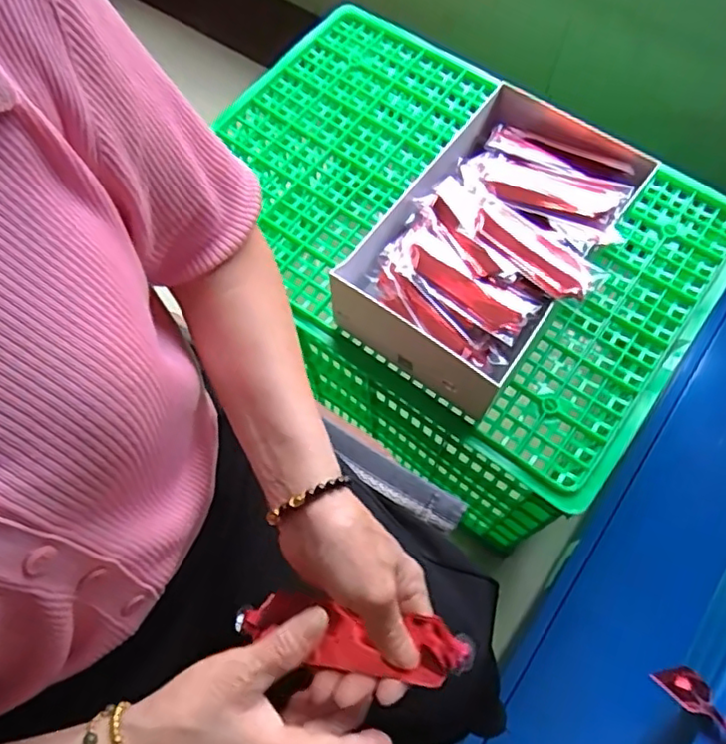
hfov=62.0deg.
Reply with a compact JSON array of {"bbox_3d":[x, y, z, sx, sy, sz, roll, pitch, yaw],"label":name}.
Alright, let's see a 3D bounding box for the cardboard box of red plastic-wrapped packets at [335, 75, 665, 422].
[{"bbox_3d":[0.139,-0.138,0.667,0.213,0.126,0.319,37,73,15],"label":"cardboard box of red plastic-wrapped packets"}]

